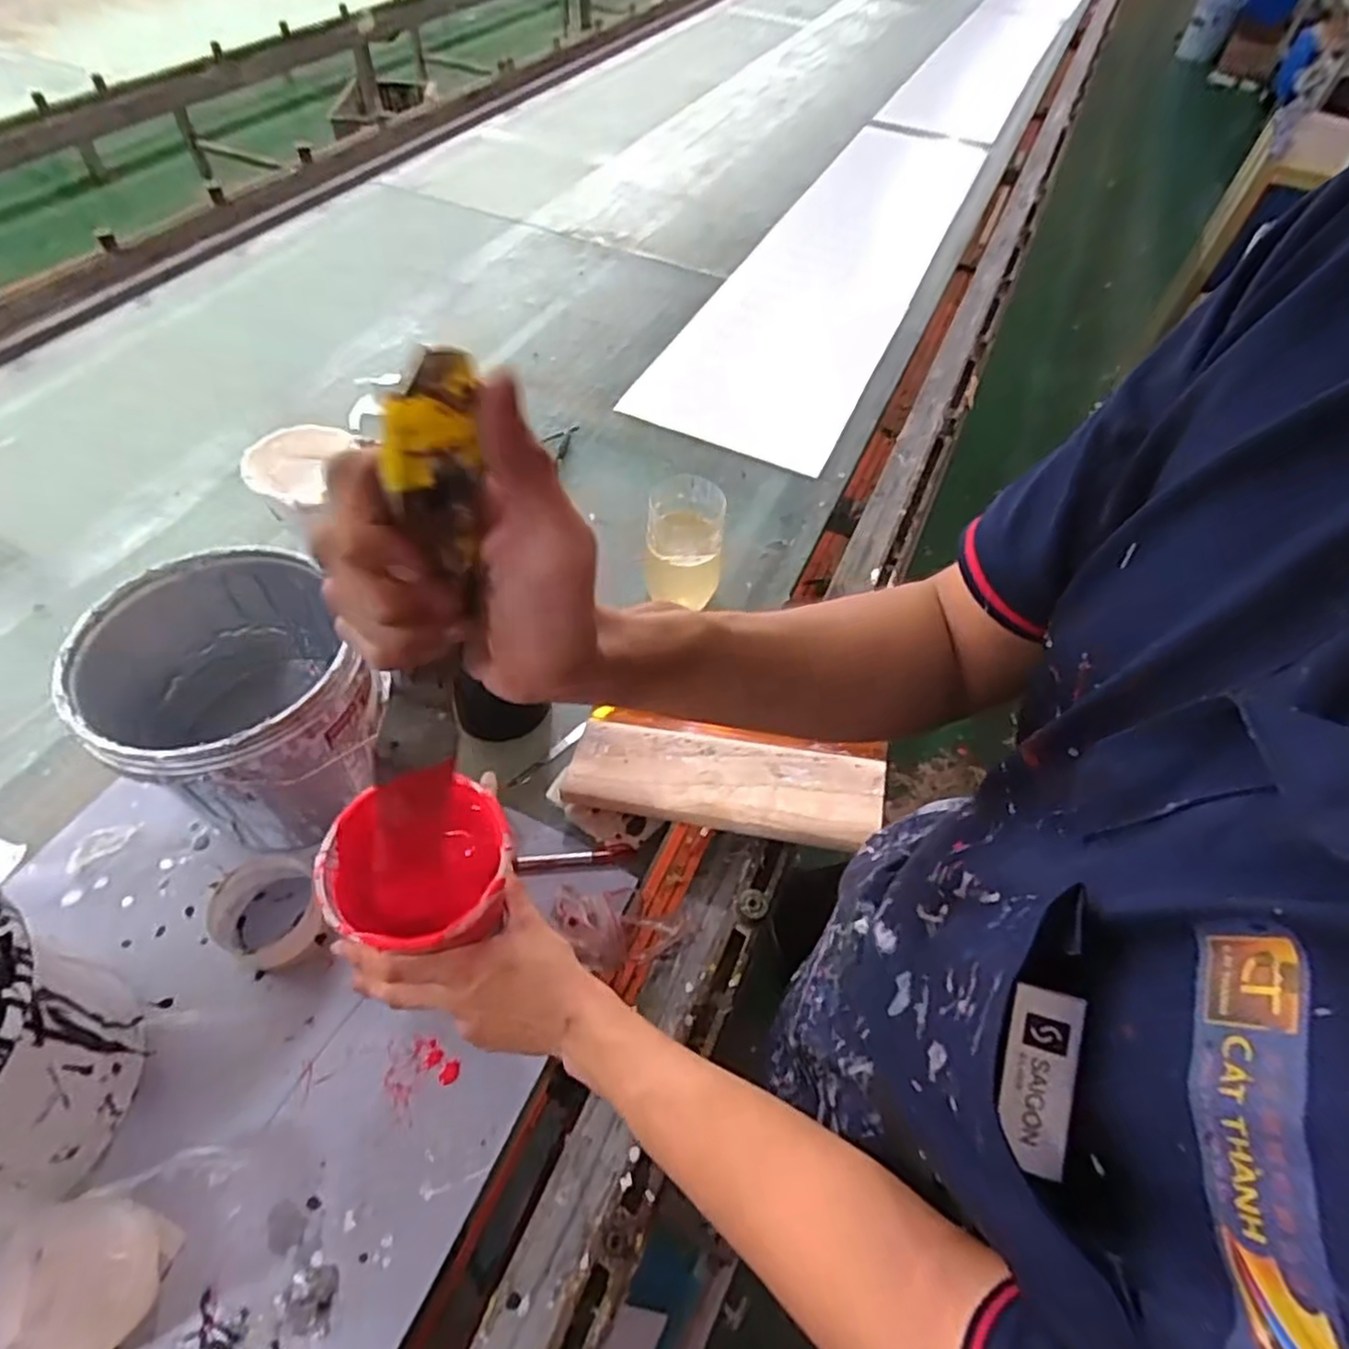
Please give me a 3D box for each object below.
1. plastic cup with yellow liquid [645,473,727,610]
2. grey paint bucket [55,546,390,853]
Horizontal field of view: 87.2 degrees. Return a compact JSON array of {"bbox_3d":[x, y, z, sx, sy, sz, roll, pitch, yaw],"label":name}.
[{"bbox_3d":[0.012,-0.142,0.793,0.079,0.142,0.083,2,54,-3],"label":"plastic cup with yellow liquid"},{"bbox_3d":[-0.359,0.038,0.612,0.207,0.199,0.185,37,60,21],"label":"grey paint bucket"}]

